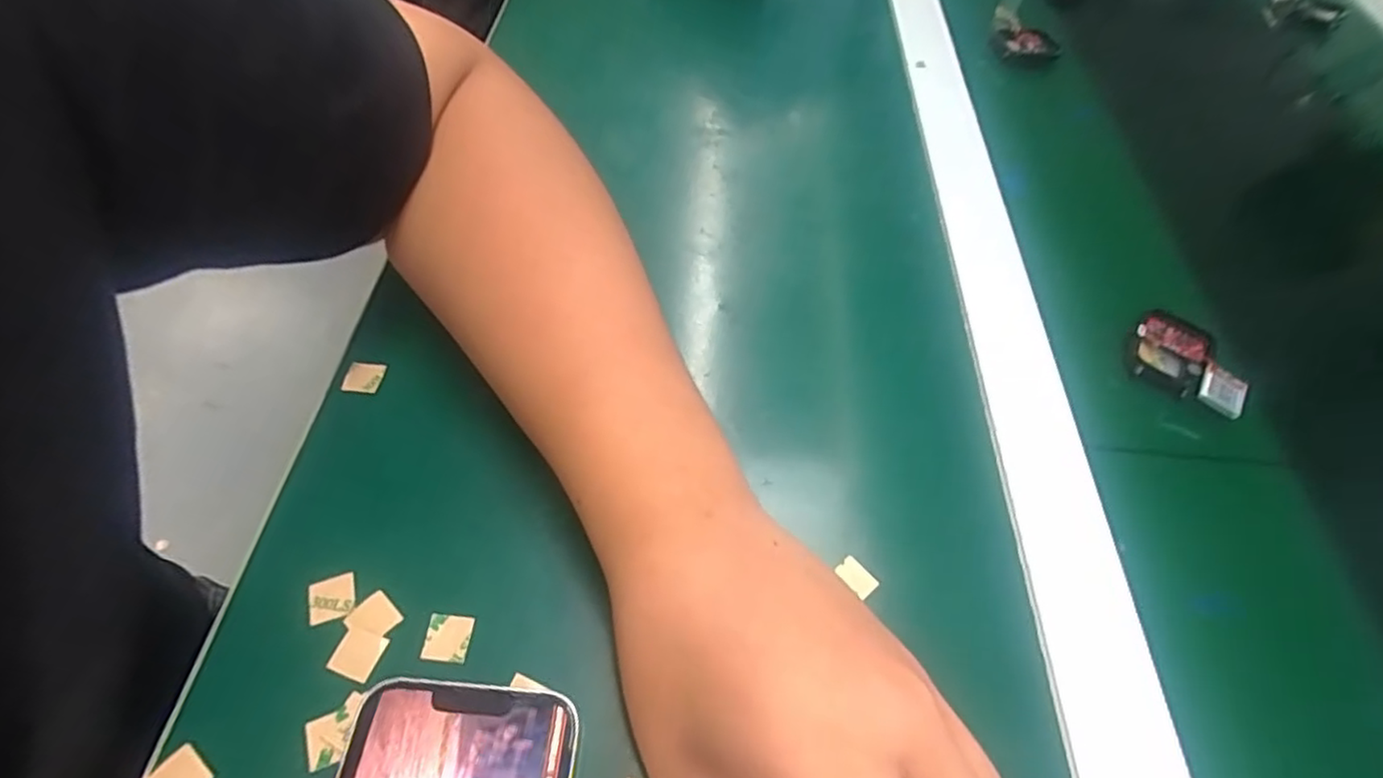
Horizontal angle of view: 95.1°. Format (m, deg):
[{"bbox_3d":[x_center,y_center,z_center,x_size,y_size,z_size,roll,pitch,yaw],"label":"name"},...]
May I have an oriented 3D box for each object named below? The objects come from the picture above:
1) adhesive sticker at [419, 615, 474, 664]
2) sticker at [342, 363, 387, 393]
[{"bbox_3d":[-0.087,0.088,0.224,0.015,0.004,0.015,6,57,0],"label":"adhesive sticker"},{"bbox_3d":[-0.147,-0.005,0.284,0.015,0.004,0.015,4,57,-1],"label":"sticker"}]

